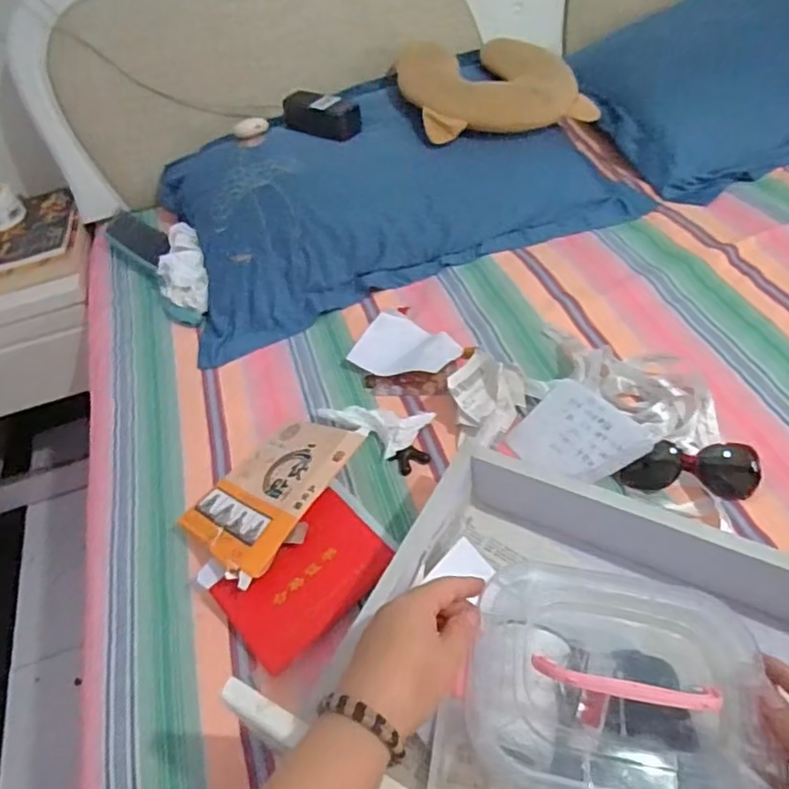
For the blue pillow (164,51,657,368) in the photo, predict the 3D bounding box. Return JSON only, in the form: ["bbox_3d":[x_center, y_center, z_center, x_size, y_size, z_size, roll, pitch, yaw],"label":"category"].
[{"bbox_3d":[0.000,-0.348,0.989,0.725,0.142,0.412,-18,47,-10],"label":"blue pillow"}]

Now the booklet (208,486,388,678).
[{"bbox_3d":[-0.088,0.180,0.597,0.159,0.018,0.104,-40,71,-18],"label":"booklet"}]

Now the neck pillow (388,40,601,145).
[{"bbox_3d":[0.161,-0.533,1.026,0.304,0.080,0.253,-14,48,-3],"label":"neck pillow"}]

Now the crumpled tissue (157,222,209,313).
[{"bbox_3d":[-0.333,-0.199,0.943,0.074,0.036,0.164,-14,69,-6],"label":"crumpled tissue"}]

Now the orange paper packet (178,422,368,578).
[{"bbox_3d":[-0.131,0.098,0.650,0.134,0.016,0.179,15,54,44],"label":"orange paper packet"}]

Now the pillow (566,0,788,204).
[{"bbox_3d":[0.689,-0.621,1.115,0.709,0.178,0.424,-22,48,-13],"label":"pillow"}]

